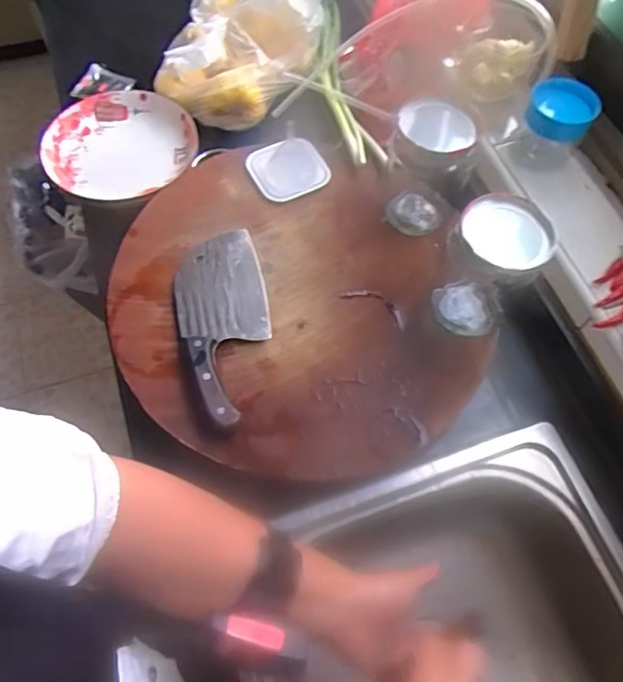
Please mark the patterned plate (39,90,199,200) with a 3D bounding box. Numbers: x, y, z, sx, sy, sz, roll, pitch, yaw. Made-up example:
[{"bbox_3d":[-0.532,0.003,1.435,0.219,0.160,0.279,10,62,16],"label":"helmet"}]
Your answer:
[{"bbox_3d":[-0.263,-0.269,0.765,0.195,0.043,0.192,1,63,-2],"label":"patterned plate"}]

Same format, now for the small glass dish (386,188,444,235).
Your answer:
[{"bbox_3d":[0.126,-0.156,0.663,0.047,0.030,0.061,-39,71,-19],"label":"small glass dish"}]

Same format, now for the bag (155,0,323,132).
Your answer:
[{"bbox_3d":[-0.099,-0.446,0.783,0.209,0.122,0.248,14,64,5],"label":"bag"}]

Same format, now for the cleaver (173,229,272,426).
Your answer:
[{"bbox_3d":[-0.094,-0.024,0.592,0.097,0.024,0.234,-12,64,-8],"label":"cleaver"}]

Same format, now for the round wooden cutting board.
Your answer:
[{"bbox_3d":[-0.021,-0.057,0.618,0.383,0.037,0.412,1,63,-2],"label":"round wooden cutting board"}]

